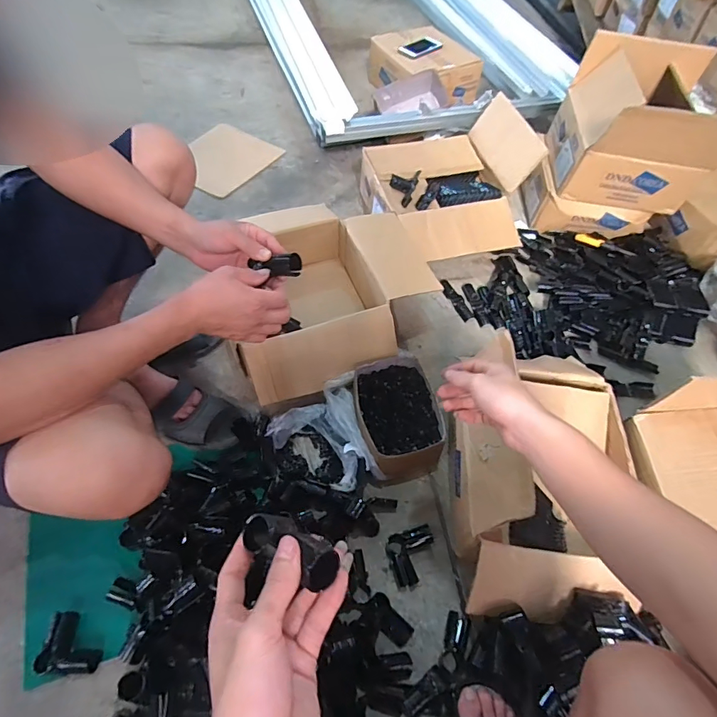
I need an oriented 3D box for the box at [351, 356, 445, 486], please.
[{"bbox_3d":[0.076,0.117,0.875,0.155,0.082,0.220,-9,58,-10],"label":"box"}]

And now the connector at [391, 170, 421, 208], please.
[{"bbox_3d":[0.114,-0.446,1.131,0.064,0.028,0.133,16,57,6],"label":"connector"}]

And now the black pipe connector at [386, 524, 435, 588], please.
[{"bbox_3d":[0.096,0.338,0.760,0.087,0.033,0.085,-15,59,-14],"label":"black pipe connector"}]

